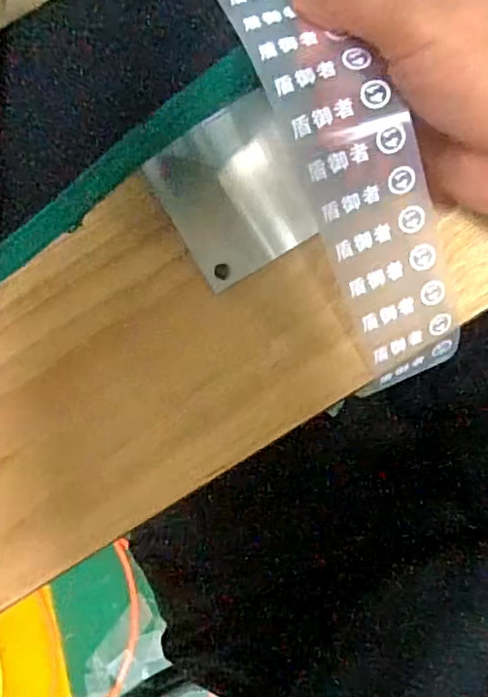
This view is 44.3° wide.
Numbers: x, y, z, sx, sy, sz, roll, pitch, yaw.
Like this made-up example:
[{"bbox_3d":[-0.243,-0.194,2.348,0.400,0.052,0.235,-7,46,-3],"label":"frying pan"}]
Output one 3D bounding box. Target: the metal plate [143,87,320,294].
[{"bbox_3d":[-0.004,-0.067,0.262,0.058,0.005,0.064,-28,102,14],"label":"metal plate"}]

